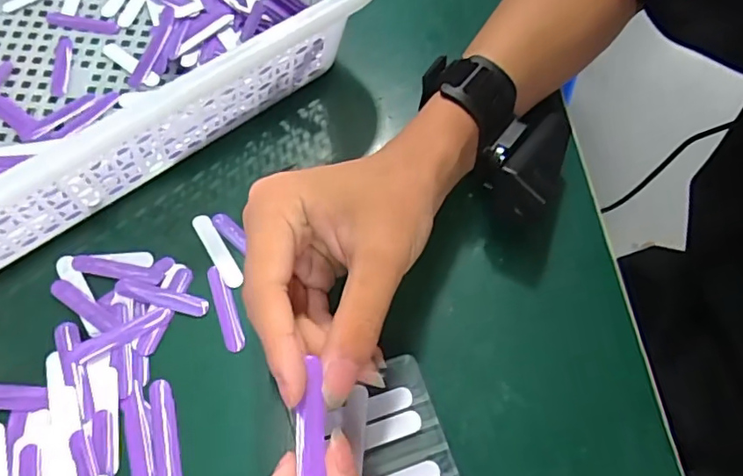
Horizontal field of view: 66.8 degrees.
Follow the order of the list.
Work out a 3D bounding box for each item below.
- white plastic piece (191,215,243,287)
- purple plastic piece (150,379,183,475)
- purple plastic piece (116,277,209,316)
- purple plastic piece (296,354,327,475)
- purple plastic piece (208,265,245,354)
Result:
[{"bbox_3d":[-0.088,0.006,0.319,0.010,0.004,0.050,-30,67,-15],"label":"white plastic piece"},{"bbox_3d":[-0.099,0.097,0.271,0.011,0.004,0.058,-14,64,-7],"label":"purple plastic piece"},{"bbox_3d":[-0.115,0.031,0.305,0.051,0.004,0.011,14,64,7],"label":"purple plastic piece"},{"bbox_3d":[-0.023,0.071,0.208,0.010,0.004,0.052,-2,58,-1],"label":"purple plastic piece"},{"bbox_3d":[-0.079,0.037,0.304,0.011,0.004,0.050,-19,65,-10],"label":"purple plastic piece"}]

